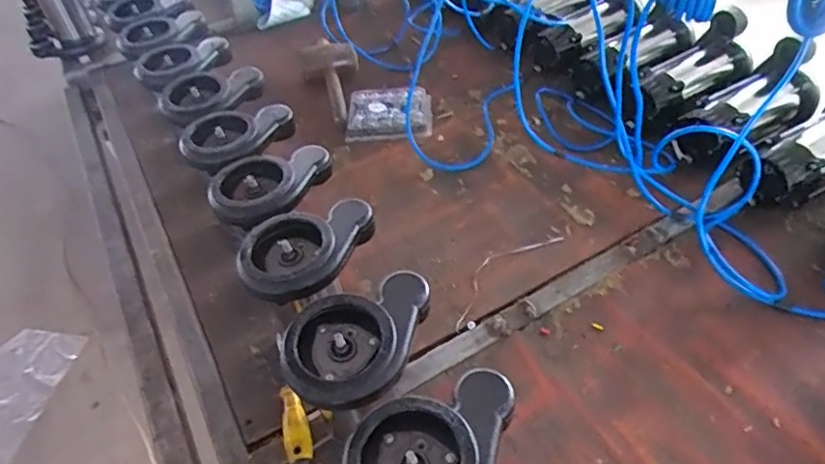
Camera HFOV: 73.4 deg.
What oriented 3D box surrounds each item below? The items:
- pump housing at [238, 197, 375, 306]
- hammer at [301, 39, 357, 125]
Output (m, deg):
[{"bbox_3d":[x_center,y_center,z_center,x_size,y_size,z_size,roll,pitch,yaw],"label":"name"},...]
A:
[{"bbox_3d":[-0.127,0.016,0.663,0.121,0.038,0.163,33,58,31],"label":"pump housing"},{"bbox_3d":[-0.165,-0.311,1.165,0.120,0.077,0.230,-11,46,-5],"label":"hammer"}]

